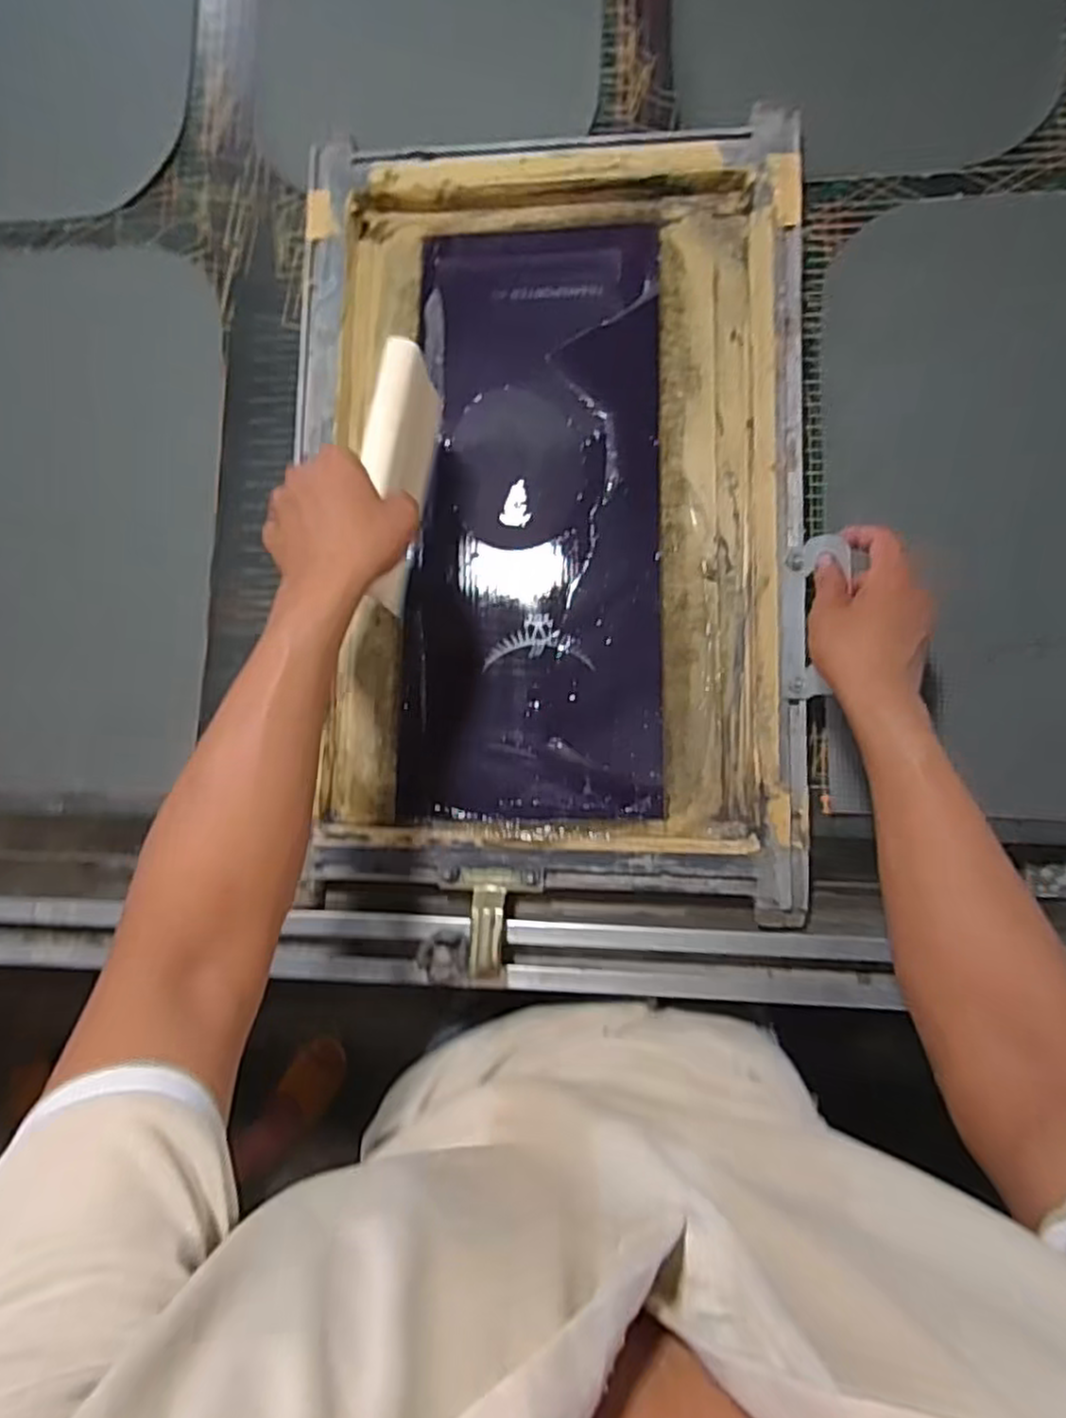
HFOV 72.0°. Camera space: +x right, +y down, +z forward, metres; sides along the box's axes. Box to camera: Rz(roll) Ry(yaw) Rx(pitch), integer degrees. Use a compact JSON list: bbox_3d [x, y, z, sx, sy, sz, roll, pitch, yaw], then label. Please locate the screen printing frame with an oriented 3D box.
[{"bbox_3d":[0.013,-0.168,0.616,0.408,0.034,0.625,0,85,7],"label":"screen printing frame"}]

